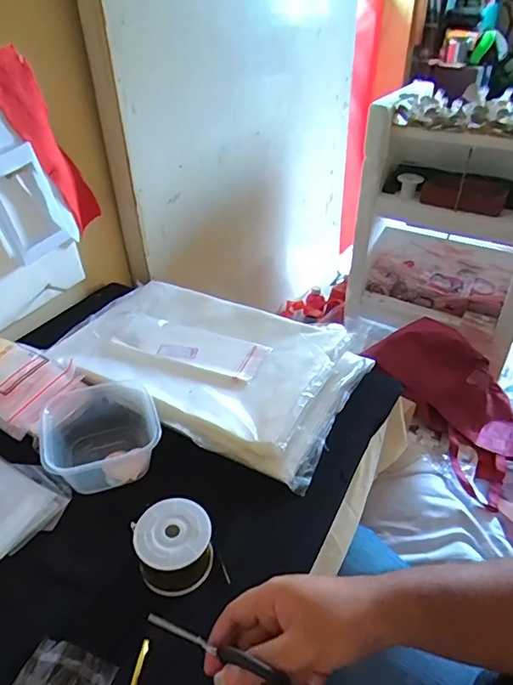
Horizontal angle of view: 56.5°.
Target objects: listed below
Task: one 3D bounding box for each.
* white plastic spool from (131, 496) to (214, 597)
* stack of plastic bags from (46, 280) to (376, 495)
[{"bbox_3d":[-0.074,0.188,0.438,0.069,0.053,0.070,-10,38,-12],"label":"white plastic spool"},{"bbox_3d":[-0.066,0.023,0.651,0.382,0.045,0.253,18,41,23],"label":"stack of plastic bags"}]

